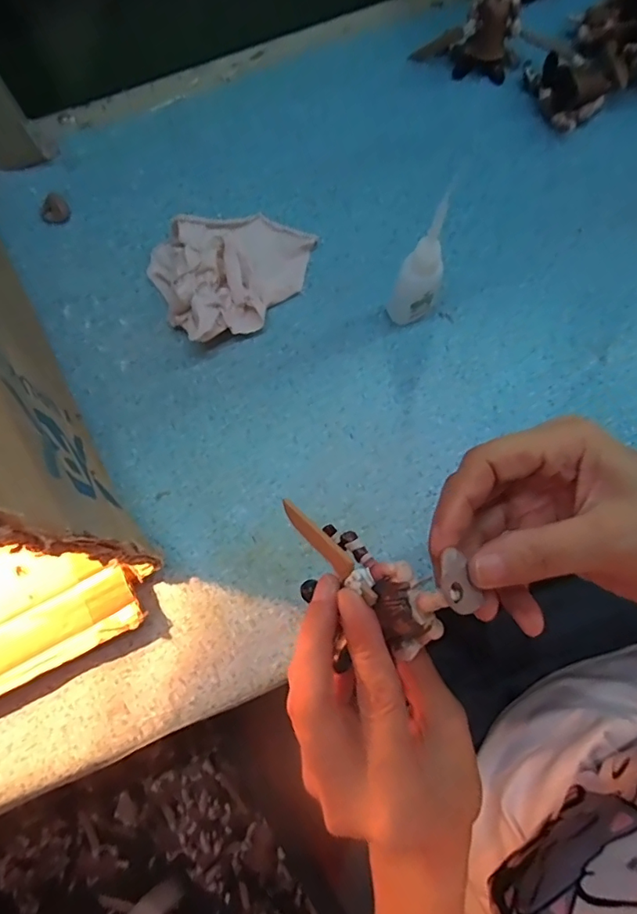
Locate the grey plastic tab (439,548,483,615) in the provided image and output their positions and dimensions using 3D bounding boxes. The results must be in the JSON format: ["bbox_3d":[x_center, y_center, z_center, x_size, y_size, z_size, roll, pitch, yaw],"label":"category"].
[{"bbox_3d":[0.050,0.046,0.179,0.014,0.004,0.021,-32,94,-26],"label":"grey plastic tab"}]

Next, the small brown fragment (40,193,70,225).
[{"bbox_3d":[-0.188,-0.176,0.361,0.020,0.009,0.018,-29,77,-6],"label":"small brown fragment"}]

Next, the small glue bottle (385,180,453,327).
[{"bbox_3d":[0.062,-0.113,0.302,0.027,0.090,0.032,22,77,6],"label":"small glue bottle"}]

